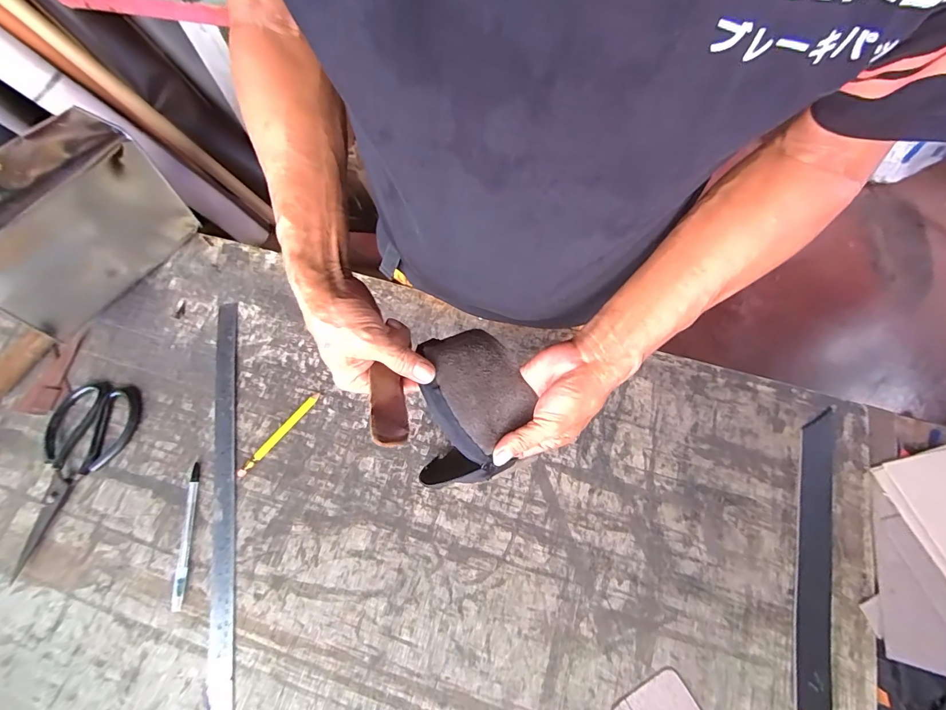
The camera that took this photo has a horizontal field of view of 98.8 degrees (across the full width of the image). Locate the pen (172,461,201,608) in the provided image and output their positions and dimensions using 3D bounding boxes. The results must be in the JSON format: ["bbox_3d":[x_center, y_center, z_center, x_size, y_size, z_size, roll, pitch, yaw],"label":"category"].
[{"bbox_3d":[-0.319,0.199,0.451,0.013,0.006,0.147,-7,71,0],"label":"pen"}]

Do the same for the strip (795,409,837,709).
[{"bbox_3d":[0.356,0.199,0.419,0.036,0.004,0.291,17,72,8],"label":"strip"}]

